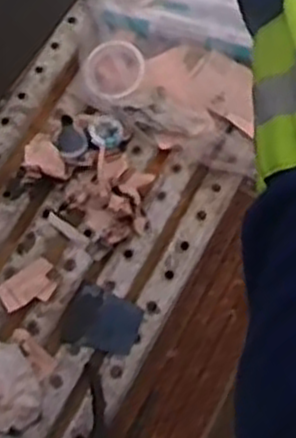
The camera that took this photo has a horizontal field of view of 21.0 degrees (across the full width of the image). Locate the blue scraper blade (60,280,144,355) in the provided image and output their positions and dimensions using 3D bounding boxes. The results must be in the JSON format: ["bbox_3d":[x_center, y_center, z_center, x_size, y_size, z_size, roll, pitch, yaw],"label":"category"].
[{"bbox_3d":[-0.065,0.149,1.146,0.110,0.012,0.088,22,71,9],"label":"blue scraper blade"}]

